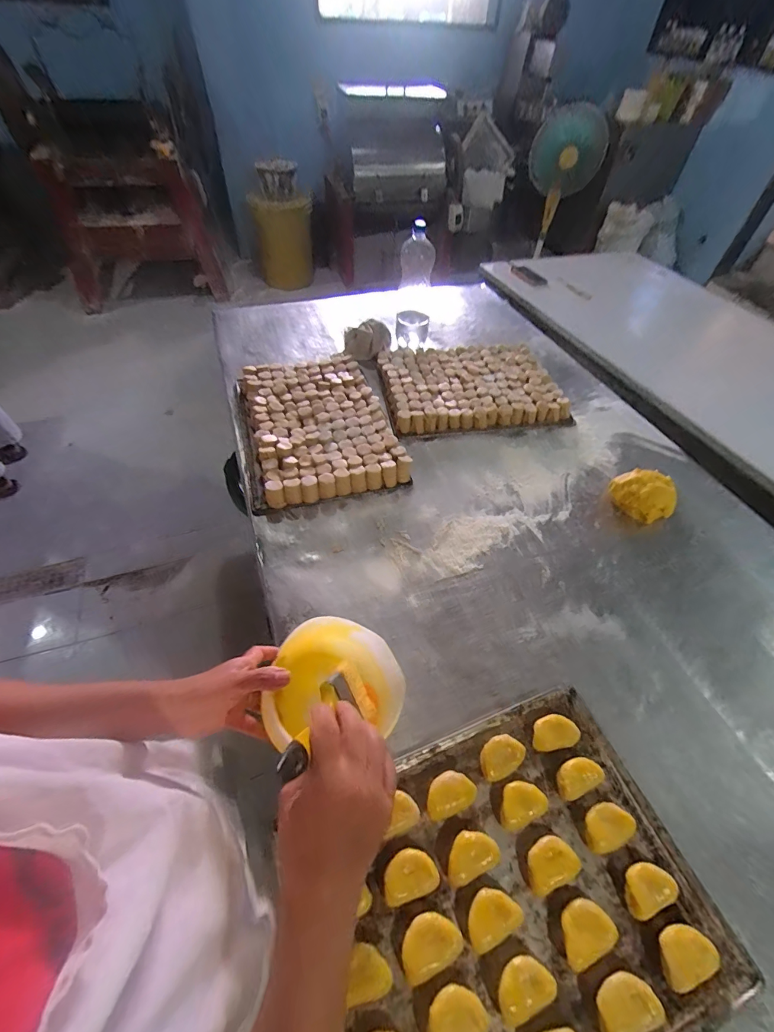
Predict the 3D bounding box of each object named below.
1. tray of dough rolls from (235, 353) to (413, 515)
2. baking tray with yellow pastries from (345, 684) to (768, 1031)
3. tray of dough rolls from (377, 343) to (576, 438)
[{"bbox_3d":[-0.168,-0.213,0.936,0.326,0.069,0.445,-14,53,-12],"label":"tray of dough rolls"},{"bbox_3d":[0.131,0.425,0.453,0.429,0.026,0.324,-17,54,-15],"label":"baking tray with yellow pastries"},{"bbox_3d":[0.210,-0.344,1.061,0.444,0.061,0.345,-7,52,-7],"label":"tray of dough rolls"}]

